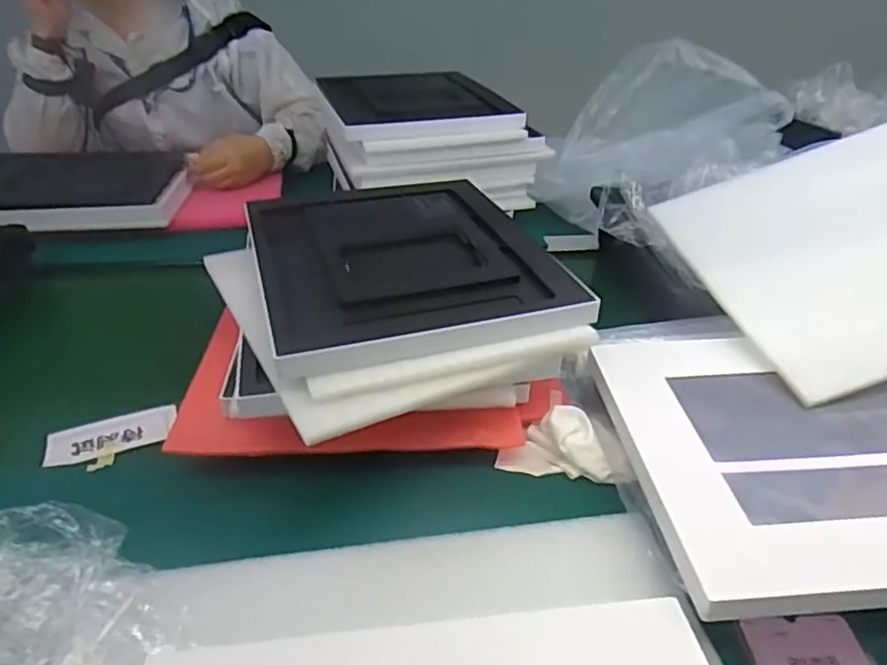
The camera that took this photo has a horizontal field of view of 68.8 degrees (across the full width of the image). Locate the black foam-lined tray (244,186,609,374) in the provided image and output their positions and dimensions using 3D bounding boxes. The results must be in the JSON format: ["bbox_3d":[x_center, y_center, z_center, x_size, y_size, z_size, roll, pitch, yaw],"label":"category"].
[{"bbox_3d":[-0.040,-0.074,0.588,0.245,0.022,0.288,-12,38,-13],"label":"black foam-lined tray"}]

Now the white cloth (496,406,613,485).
[{"bbox_3d":[0.090,0.087,0.525,0.084,0.024,0.058,6,33,9],"label":"white cloth"}]

